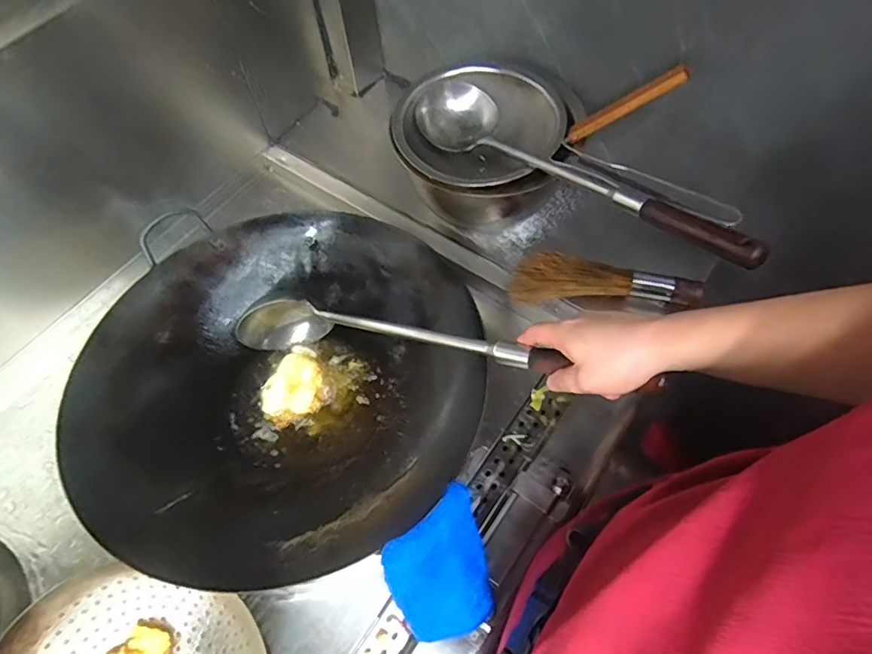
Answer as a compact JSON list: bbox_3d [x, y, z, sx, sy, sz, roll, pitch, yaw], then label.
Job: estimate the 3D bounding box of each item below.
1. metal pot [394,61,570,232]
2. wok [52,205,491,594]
[{"bbox_3d":[0.072,-0.274,0.845,0.253,0.135,0.265,12,61,11],"label":"metal pot"},{"bbox_3d":[-0.181,0.070,0.705,0.461,0.167,0.457,2,59,5],"label":"wok"}]

